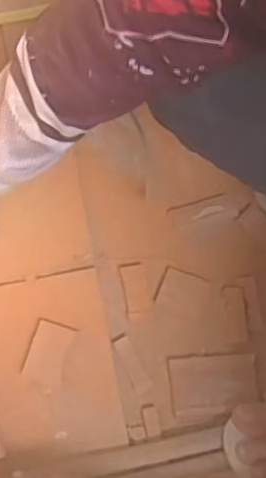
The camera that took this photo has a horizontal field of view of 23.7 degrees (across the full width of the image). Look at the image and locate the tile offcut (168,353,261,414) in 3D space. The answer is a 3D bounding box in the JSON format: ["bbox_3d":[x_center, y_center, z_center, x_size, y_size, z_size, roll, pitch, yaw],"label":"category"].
[{"bbox_3d":[0.089,0.155,0.691,0.094,0.006,0.059,-5,76,-2],"label":"tile offcut"}]

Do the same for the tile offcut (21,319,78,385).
[{"bbox_3d":[-0.091,0.122,0.689,0.042,0.004,0.061,16,76,3],"label":"tile offcut"}]

